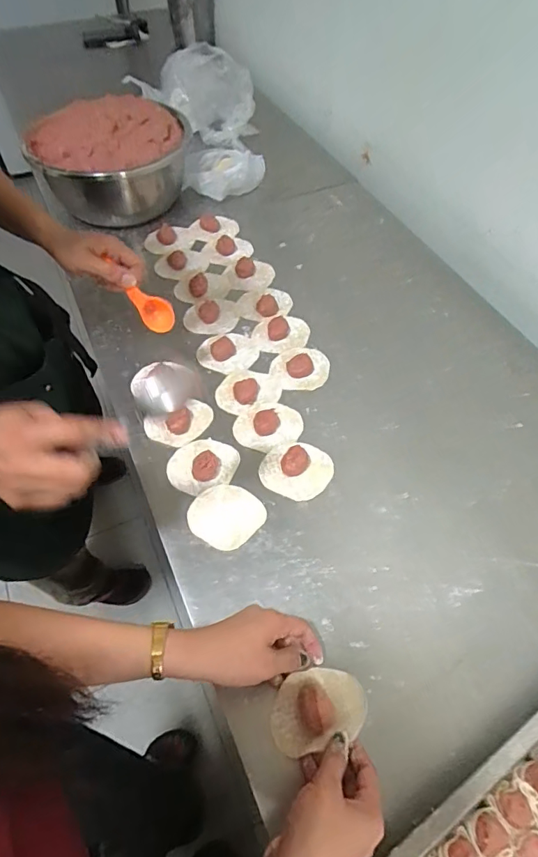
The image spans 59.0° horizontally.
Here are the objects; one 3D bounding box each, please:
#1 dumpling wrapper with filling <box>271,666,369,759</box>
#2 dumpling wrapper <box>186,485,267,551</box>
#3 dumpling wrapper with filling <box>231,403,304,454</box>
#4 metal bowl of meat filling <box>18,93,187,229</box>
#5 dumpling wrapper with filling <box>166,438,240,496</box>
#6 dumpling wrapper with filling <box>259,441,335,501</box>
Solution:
[{"bbox_3d":[0.044,0.258,0.441,0.086,0.017,0.060,-13,59,-10],"label":"dumpling wrapper with filling"},{"bbox_3d":[-0.050,0.100,0.555,0.081,0.004,0.076,0,55,0],"label":"dumpling wrapper"},{"bbox_3d":[0.000,-0.004,0.625,0.089,0.012,0.069,-24,59,-16],"label":"dumpling wrapper with filling"},{"bbox_3d":[-0.289,-0.493,0.883,0.265,0.132,0.293,-18,57,-13],"label":"metal bowl of meat filling"},{"bbox_3d":[-0.083,0.042,0.592,0.087,0.013,0.072,-19,57,-13],"label":"dumpling wrapper with filling"},{"bbox_3d":[0.035,0.046,0.584,0.083,0.021,0.074,21,57,13],"label":"dumpling wrapper with filling"}]

